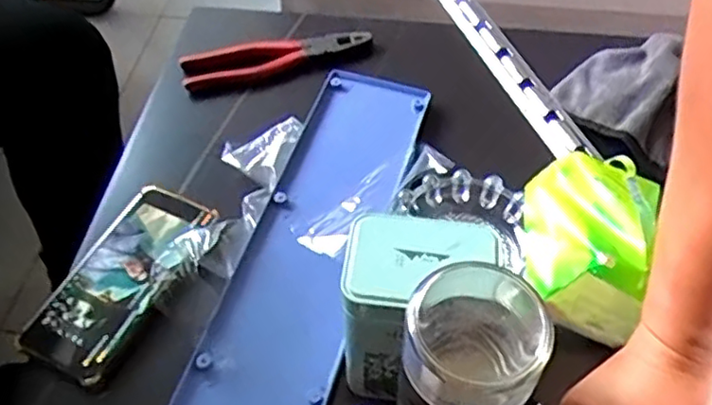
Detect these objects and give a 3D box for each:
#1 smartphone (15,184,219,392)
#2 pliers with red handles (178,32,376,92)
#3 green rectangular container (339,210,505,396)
[{"bbox_3d":[-0.189,0.059,0.522,0.078,0.016,0.169,19,56,16],"label":"smartphone"},{"bbox_3d":[-0.086,-0.162,0.698,0.199,0.028,0.055,-19,54,-12],"label":"pliers with red handles"},{"bbox_3d":[0.038,0.074,0.422,0.087,0.130,0.068,5,53,6],"label":"green rectangular container"}]

